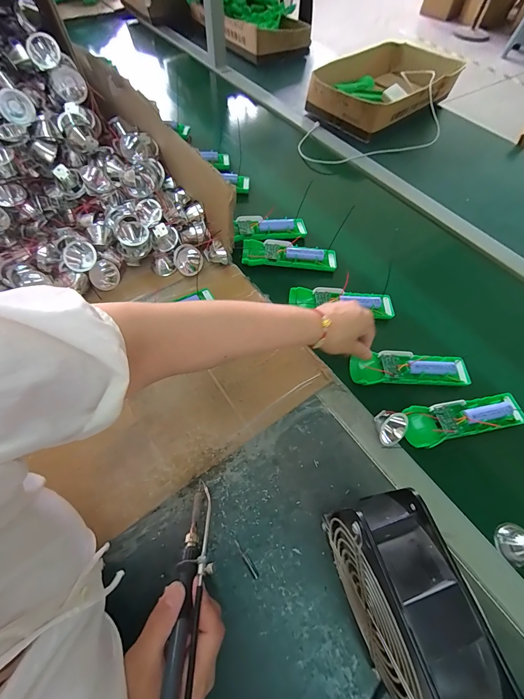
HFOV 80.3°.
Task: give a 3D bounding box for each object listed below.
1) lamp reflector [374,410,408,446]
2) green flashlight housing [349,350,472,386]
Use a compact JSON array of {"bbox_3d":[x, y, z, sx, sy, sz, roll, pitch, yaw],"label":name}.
[{"bbox_3d":[0.161,0.098,0.393,0.040,0.033,0.038,1,60,-2],"label":"lamp reflector"},{"bbox_3d":[0.208,0.026,0.438,0.160,0.024,0.049,0,60,-2],"label":"green flashlight housing"}]

